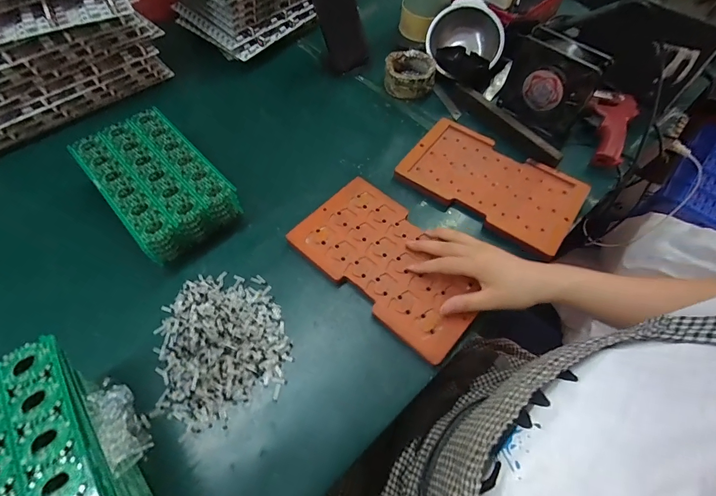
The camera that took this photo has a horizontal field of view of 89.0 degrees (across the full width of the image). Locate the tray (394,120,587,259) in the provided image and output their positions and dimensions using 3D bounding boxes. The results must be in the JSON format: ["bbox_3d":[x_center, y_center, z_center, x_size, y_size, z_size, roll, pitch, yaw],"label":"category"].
[{"bbox_3d":[0.191,-0.095,0.530,0.239,0.018,0.145,34,64,17],"label":"tray"}]

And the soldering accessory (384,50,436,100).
[{"bbox_3d":[0.088,-0.297,0.621,0.081,0.049,0.079,8,59,3],"label":"soldering accessory"}]

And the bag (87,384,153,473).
[{"bbox_3d":[-0.206,0.153,0.318,0.028,0.024,0.072,-31,65,-18],"label":"bag"}]

